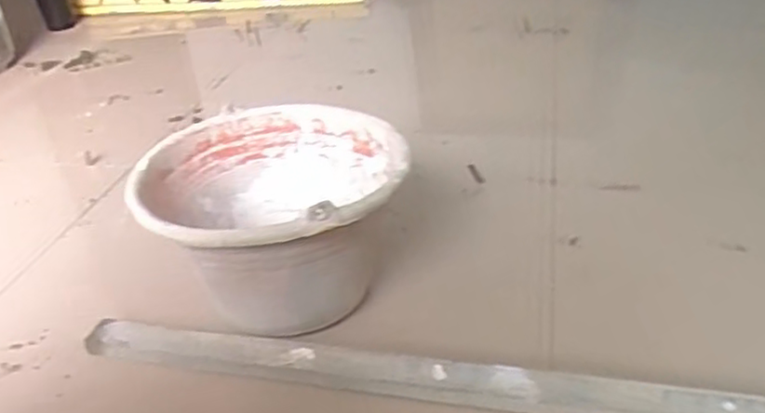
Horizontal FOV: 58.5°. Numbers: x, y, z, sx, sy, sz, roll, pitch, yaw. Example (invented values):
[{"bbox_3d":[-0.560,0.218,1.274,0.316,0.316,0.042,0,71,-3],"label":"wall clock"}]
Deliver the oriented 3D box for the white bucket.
[{"bbox_3d":[-0.099,0.028,0.677,0.241,0.172,0.234,-4,32,2],"label":"white bucket"}]

